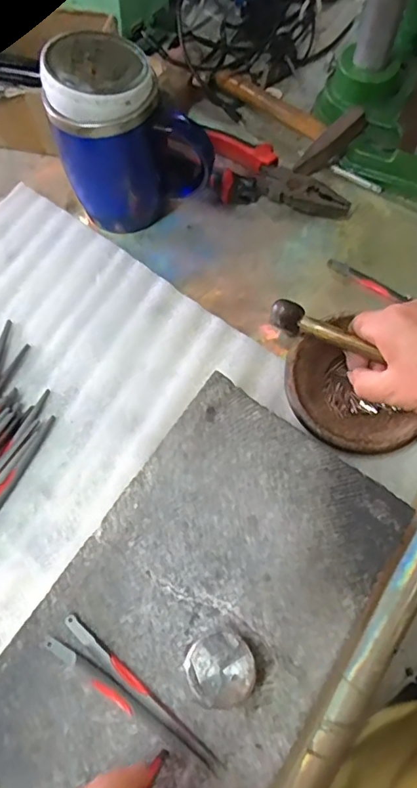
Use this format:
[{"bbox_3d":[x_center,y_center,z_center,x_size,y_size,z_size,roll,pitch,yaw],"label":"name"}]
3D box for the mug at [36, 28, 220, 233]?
[{"bbox_3d":[-0.058,-0.206,0.409,0.115,0.133,0.069,-2,66,1],"label":"mug"}]

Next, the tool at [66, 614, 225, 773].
[{"bbox_3d":[-0.035,0.154,0.263,0.107,0.004,0.007,36,72,16],"label":"tool"}]

